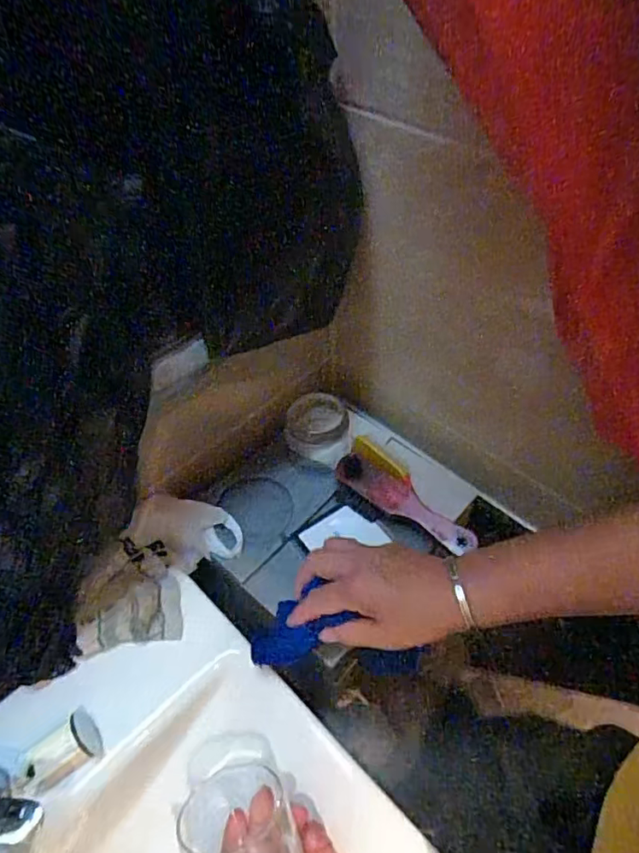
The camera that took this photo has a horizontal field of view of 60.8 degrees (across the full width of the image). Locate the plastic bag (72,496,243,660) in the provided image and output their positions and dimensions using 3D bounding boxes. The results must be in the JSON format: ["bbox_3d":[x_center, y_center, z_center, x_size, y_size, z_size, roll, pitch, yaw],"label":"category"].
[{"bbox_3d":[-0.155,0.138,0.519,0.100,0.040,0.166,18,53,16],"label":"plastic bag"}]

